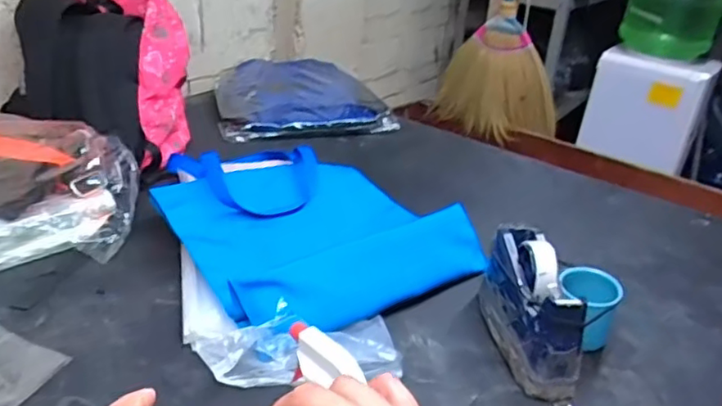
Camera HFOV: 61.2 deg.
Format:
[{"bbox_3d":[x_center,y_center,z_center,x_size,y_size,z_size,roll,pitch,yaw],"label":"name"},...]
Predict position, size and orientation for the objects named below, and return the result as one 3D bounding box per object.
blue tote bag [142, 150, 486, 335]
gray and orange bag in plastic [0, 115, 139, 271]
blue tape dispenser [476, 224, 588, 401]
[{"bbox_3d":[-0.095,0.007,0.924,0.379,0.045,0.457,-17,35,-37],"label":"blue tote bag"},{"bbox_3d":[-0.515,-0.042,0.891,0.390,0.116,0.240,19,30,25],"label":"gray and orange bag in plastic"},{"bbox_3d":[0.204,0.120,0.745,0.064,0.117,0.207,2,27,-8],"label":"blue tape dispenser"}]

